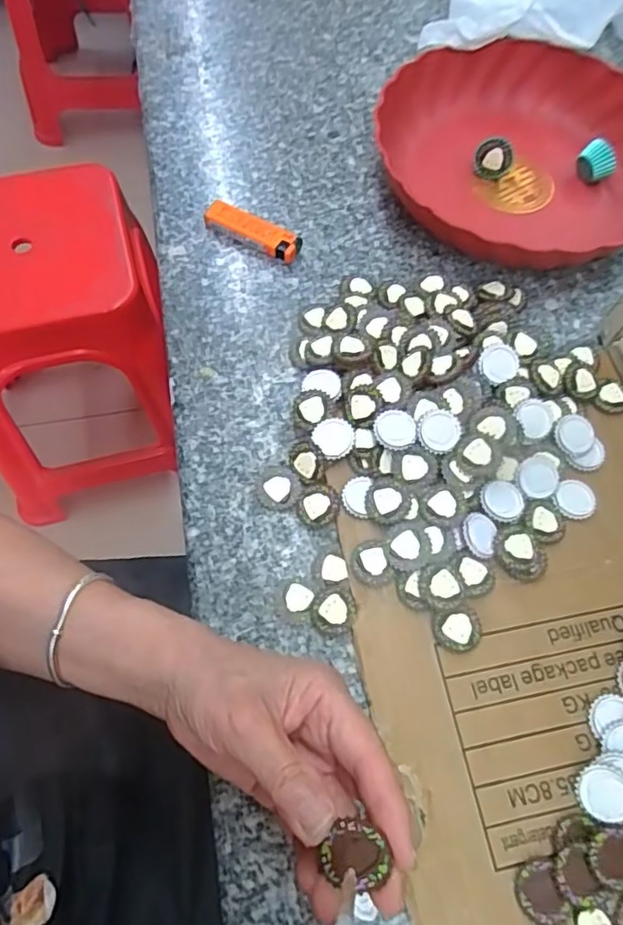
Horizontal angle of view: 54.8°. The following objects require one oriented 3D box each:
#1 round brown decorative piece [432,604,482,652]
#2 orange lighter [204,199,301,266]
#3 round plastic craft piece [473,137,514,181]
[{"bbox_3d":[0.085,0.096,0.348,0.027,0.007,0.024,-16,67,-9],"label":"round brown decorative piece"},{"bbox_3d":[-0.046,-0.183,0.479,0.080,0.015,0.022,26,67,10],"label":"orange lighter"},{"bbox_3d":[0.154,-0.258,0.511,0.031,0.034,0.013,18,44,3],"label":"round plastic craft piece"}]

